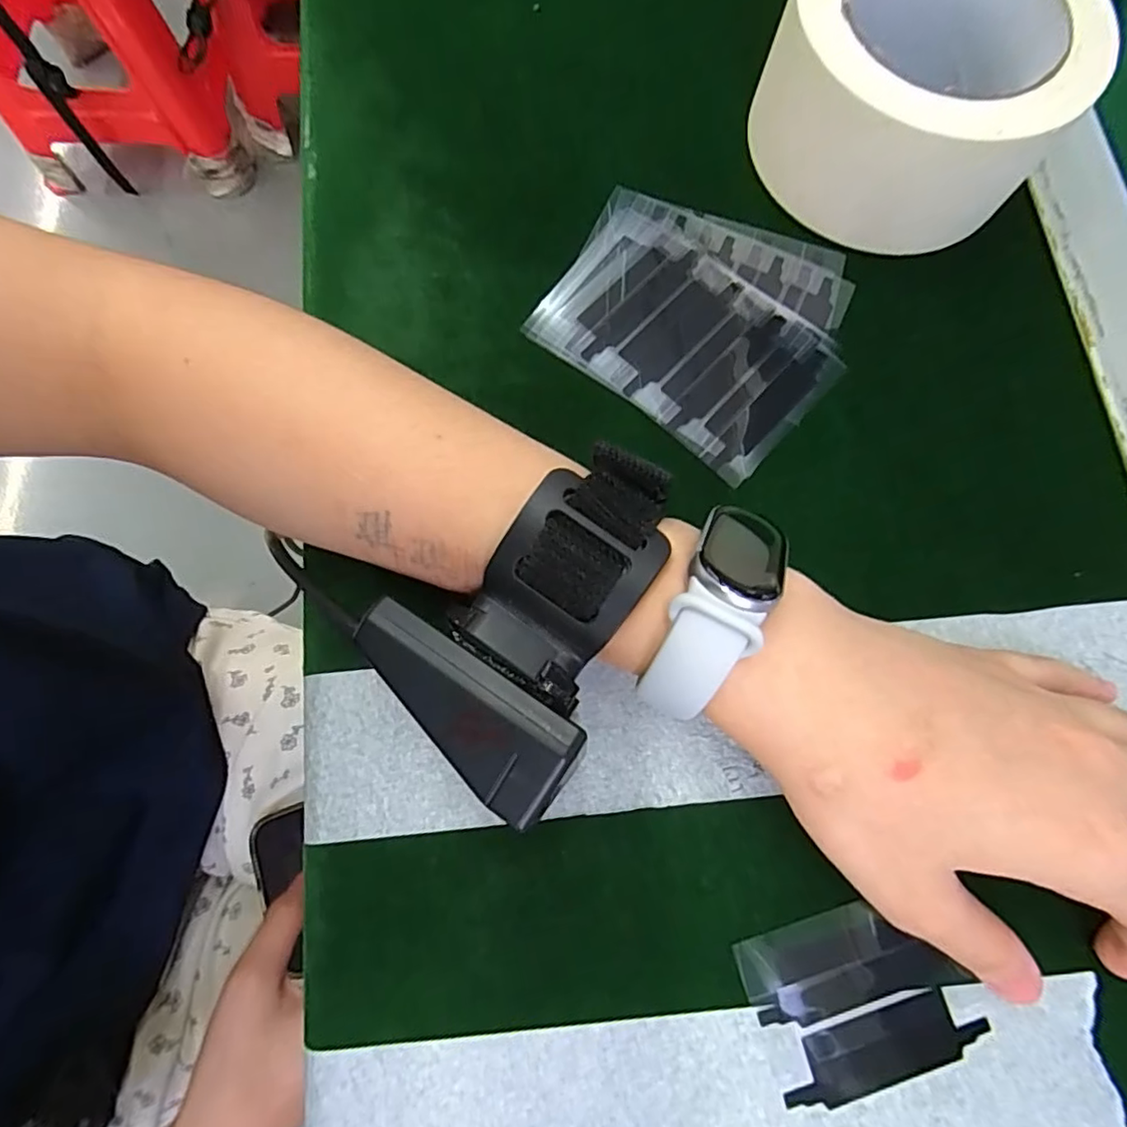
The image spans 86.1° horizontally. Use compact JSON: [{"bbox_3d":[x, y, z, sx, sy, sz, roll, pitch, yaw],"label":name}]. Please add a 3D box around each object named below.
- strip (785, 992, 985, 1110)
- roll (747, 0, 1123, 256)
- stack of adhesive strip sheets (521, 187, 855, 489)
[{"bbox_3d":[0.094,0.142,0.176,0.061,0.004,0.019,-14,77,-6],"label":"strip"},{"bbox_3d":[0.137,-0.187,0.235,0.107,0.058,0.109,0,76,-2],"label":"roll"},{"bbox_3d":[0.056,-0.101,0.238,0.110,0.004,0.104,38,78,7],"label":"stack of adhesive strip sheets"}]

